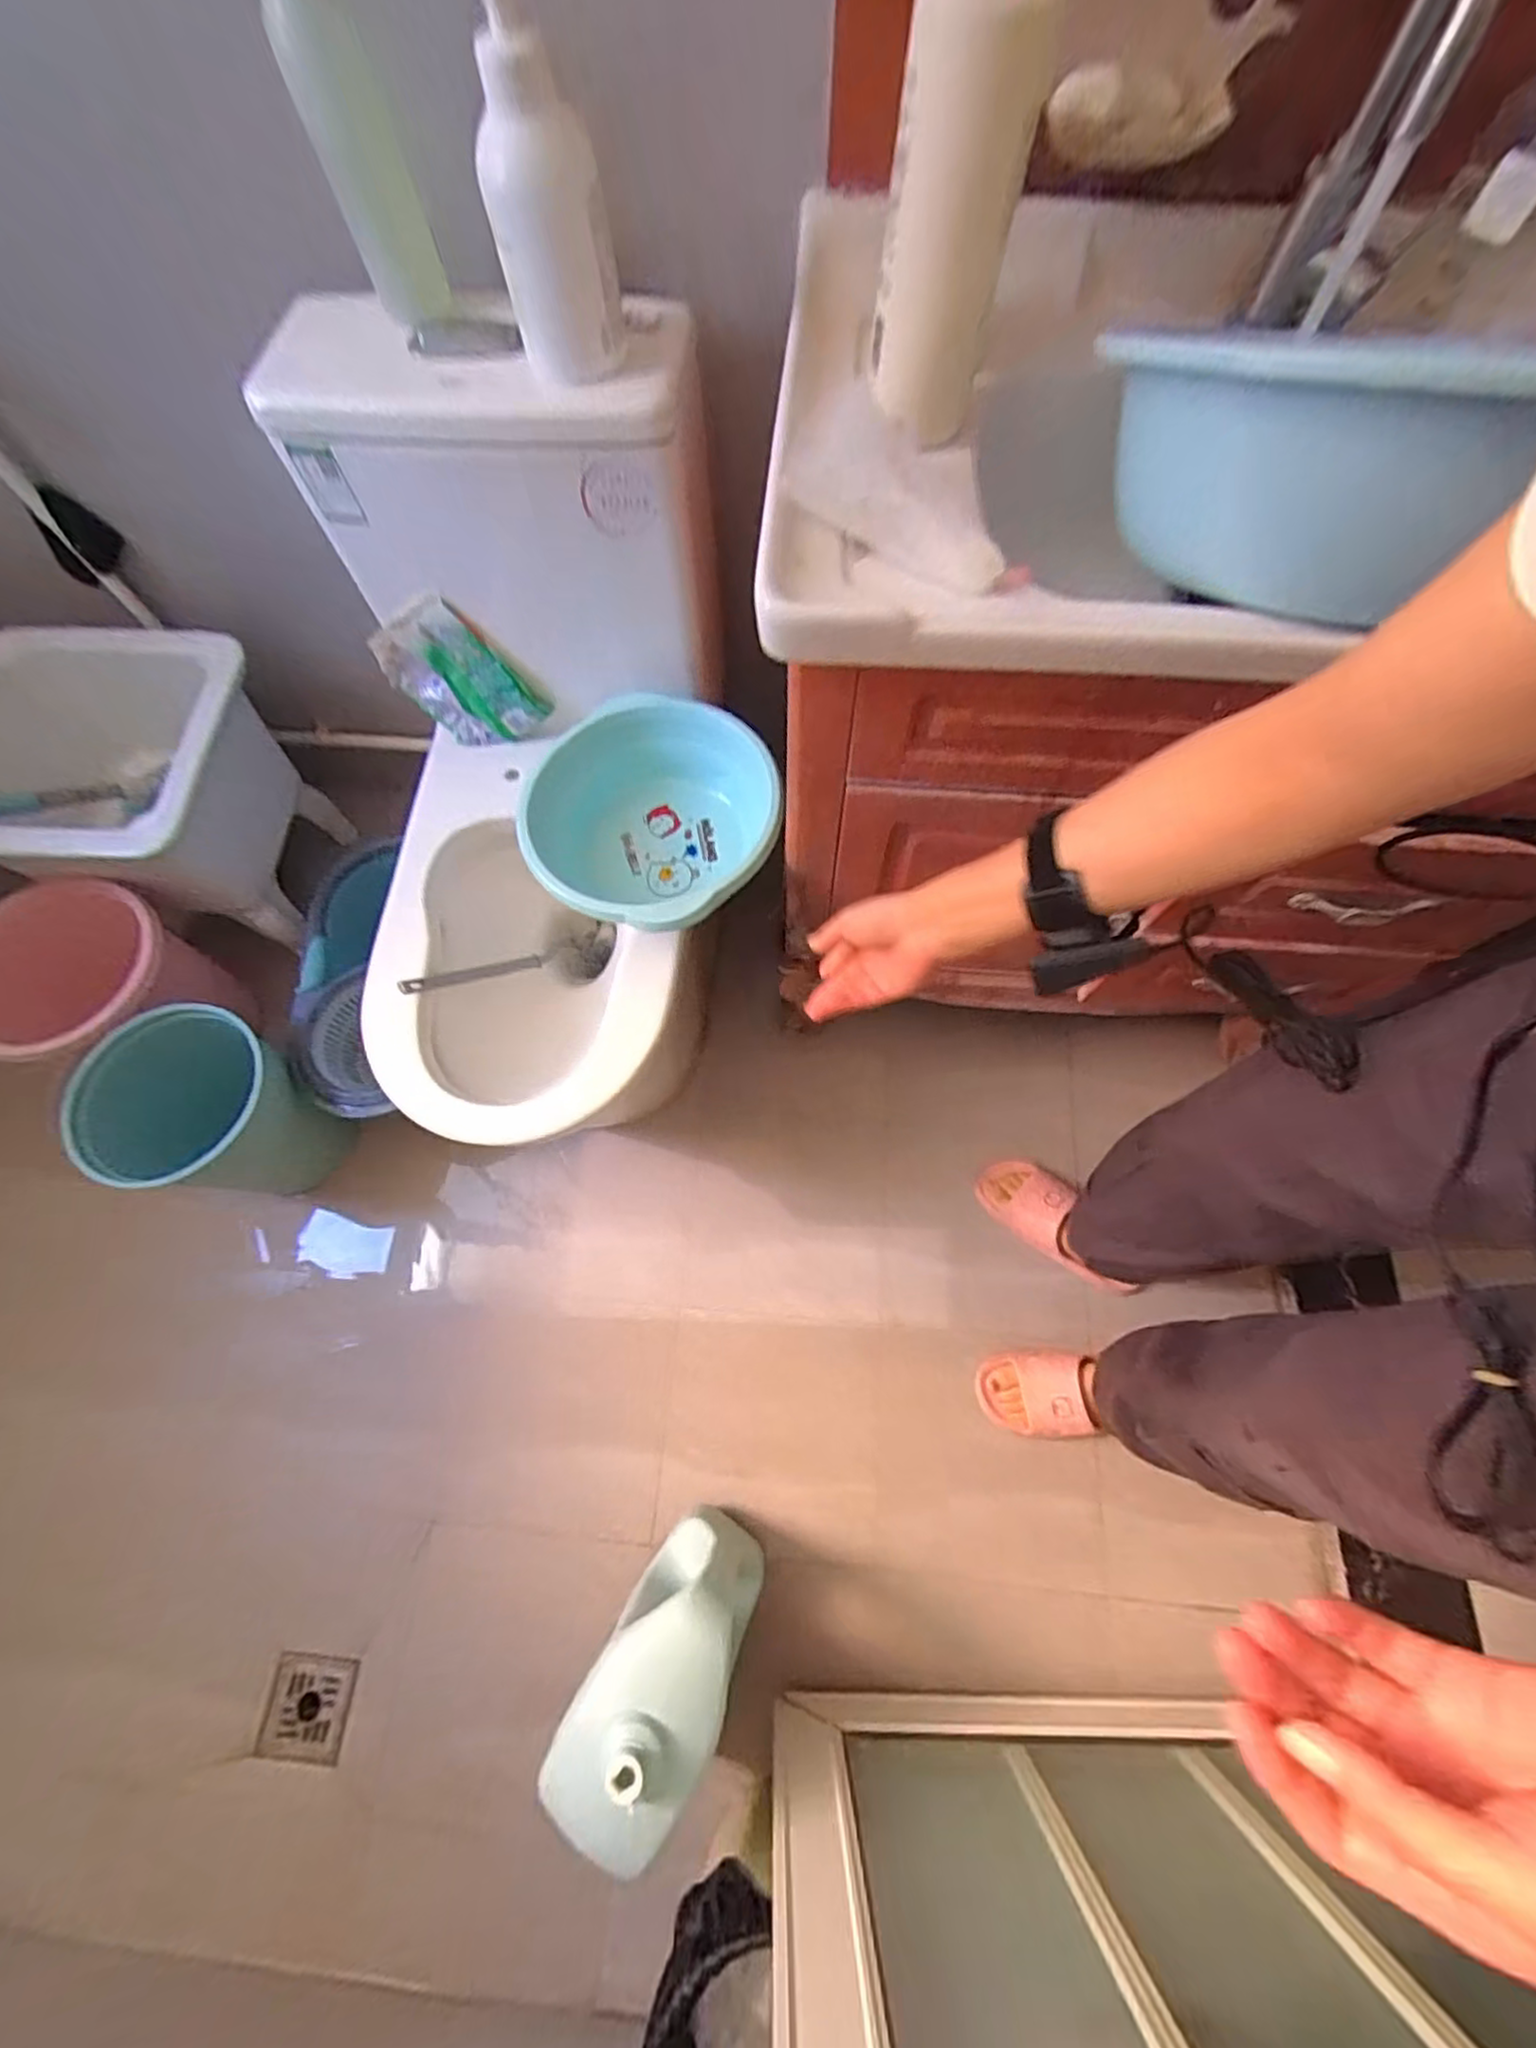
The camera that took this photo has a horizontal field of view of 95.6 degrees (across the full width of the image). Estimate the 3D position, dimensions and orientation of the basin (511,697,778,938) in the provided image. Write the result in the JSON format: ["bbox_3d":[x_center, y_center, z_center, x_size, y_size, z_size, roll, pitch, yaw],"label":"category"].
[{"bbox_3d":[-0.136,-0.220,0.798,0.272,0.115,0.298,-8,68,-3],"label":"basin"}]

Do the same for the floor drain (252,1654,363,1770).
[{"bbox_3d":[-0.575,0.854,0.870,0.108,0.020,0.094,4,68,2],"label":"floor drain"}]

